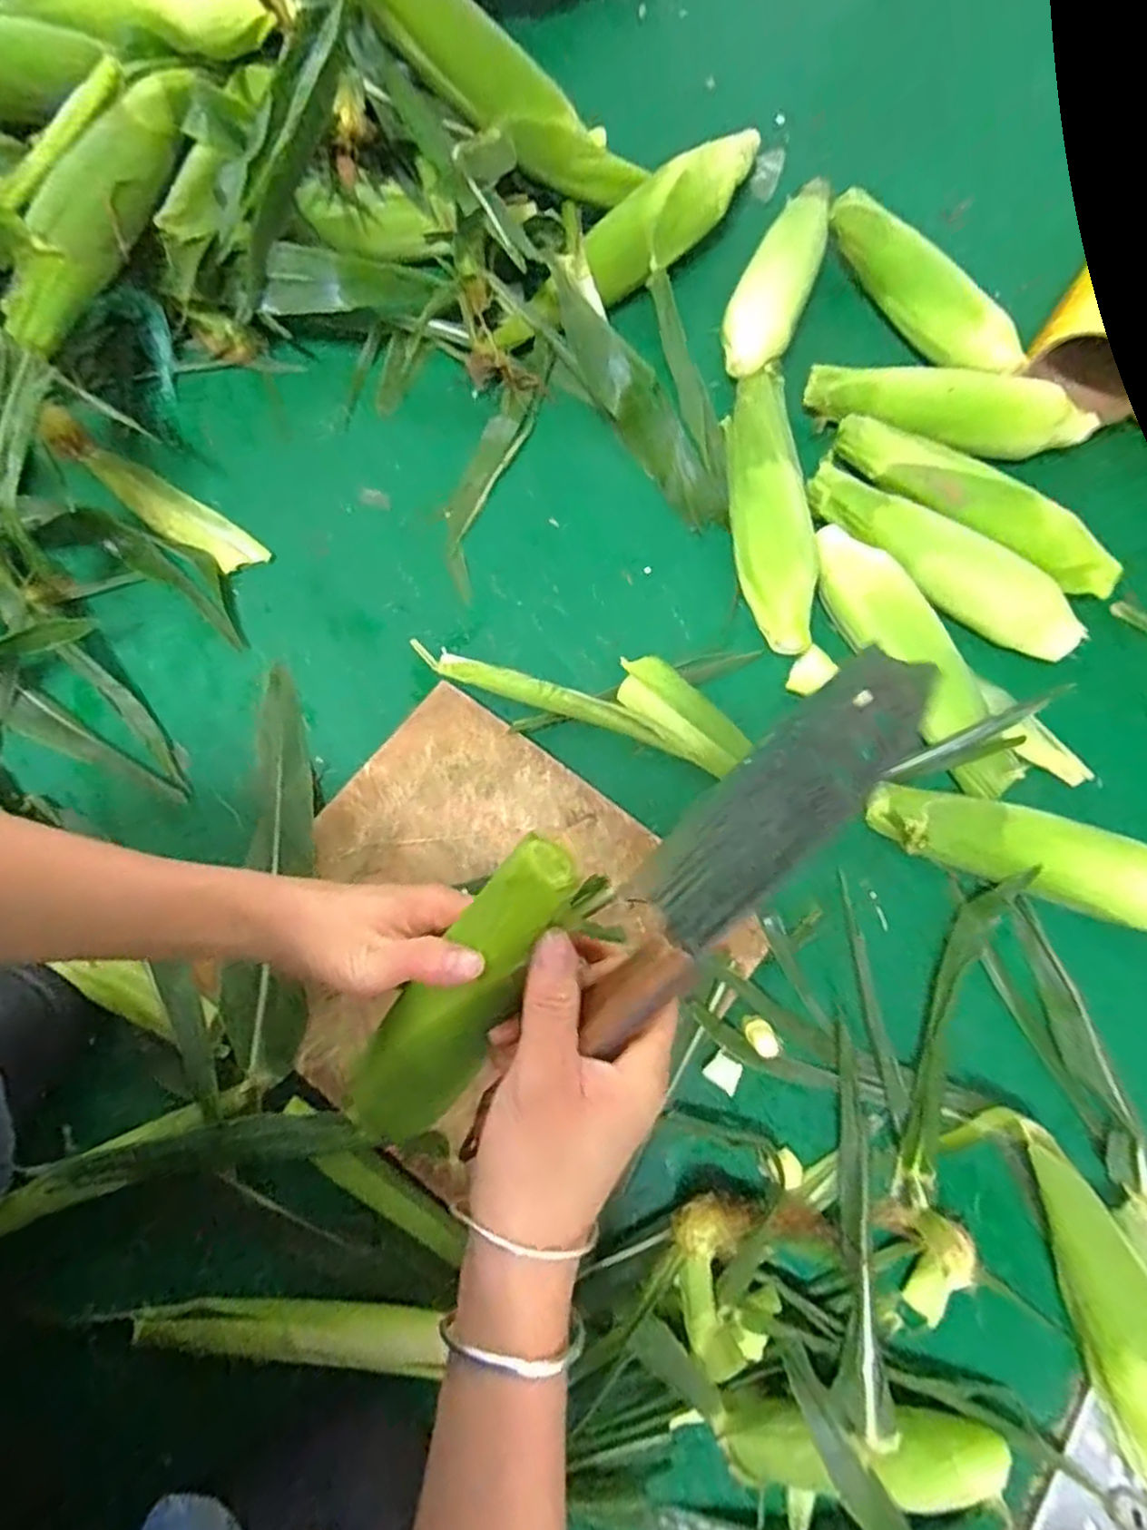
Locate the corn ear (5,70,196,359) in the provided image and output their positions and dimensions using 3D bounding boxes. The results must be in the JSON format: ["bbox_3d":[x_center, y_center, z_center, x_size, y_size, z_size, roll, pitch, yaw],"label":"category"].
[{"bbox_3d":[-0.332,-0.400,0.508,0.059,0.044,0.252,20,75,2],"label":"corn ear"}]

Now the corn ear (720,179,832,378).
[{"bbox_3d":[0.179,-0.427,0.623,0.057,0.043,0.213,22,75,3],"label":"corn ear"}]

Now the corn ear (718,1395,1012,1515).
[{"bbox_3d":[0.163,0.388,0.405,0.167,0.033,0.047,12,75,0],"label":"corn ear"}]

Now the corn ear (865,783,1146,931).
[{"bbox_3d":[0.326,0.065,0.497,0.238,0.051,0.056,19,75,2],"label":"corn ear"}]

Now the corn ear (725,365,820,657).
[{"bbox_3d":[0.149,-0.207,0.555,0.056,0.045,0.241,-5,76,-5],"label":"corn ear"}]

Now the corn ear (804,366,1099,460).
[{"bbox_3d":[0.309,-0.287,0.582,0.228,0.046,0.051,8,75,-1],"label":"corn ear"}]

